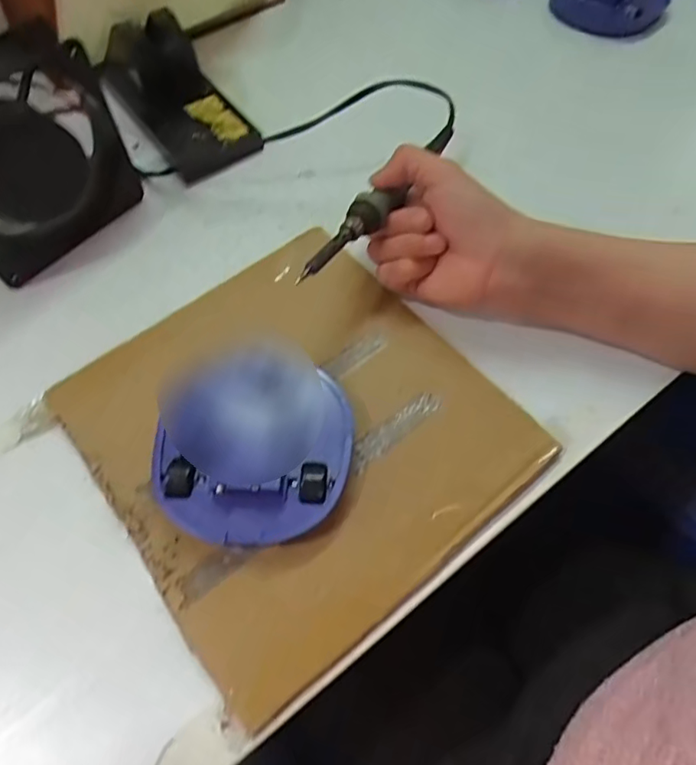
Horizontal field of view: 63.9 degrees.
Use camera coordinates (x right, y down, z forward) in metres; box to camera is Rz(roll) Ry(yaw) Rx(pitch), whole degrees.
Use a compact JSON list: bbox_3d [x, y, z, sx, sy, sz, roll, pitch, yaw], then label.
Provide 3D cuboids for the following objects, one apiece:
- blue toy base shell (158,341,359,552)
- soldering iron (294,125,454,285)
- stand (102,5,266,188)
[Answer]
[{"bbox_3d":[-0.052,0.031,0.312,0.104,0.023,0.113,-3,62,-2],"label":"blue toy base shell"},{"bbox_3d":[0.029,-0.126,0.366,0.021,0.019,0.214,25,50,13],"label":"soldering iron"},{"bbox_3d":[-0.133,-0.231,0.440,0.076,0.066,0.139,-37,68,-18],"label":"stand"}]

